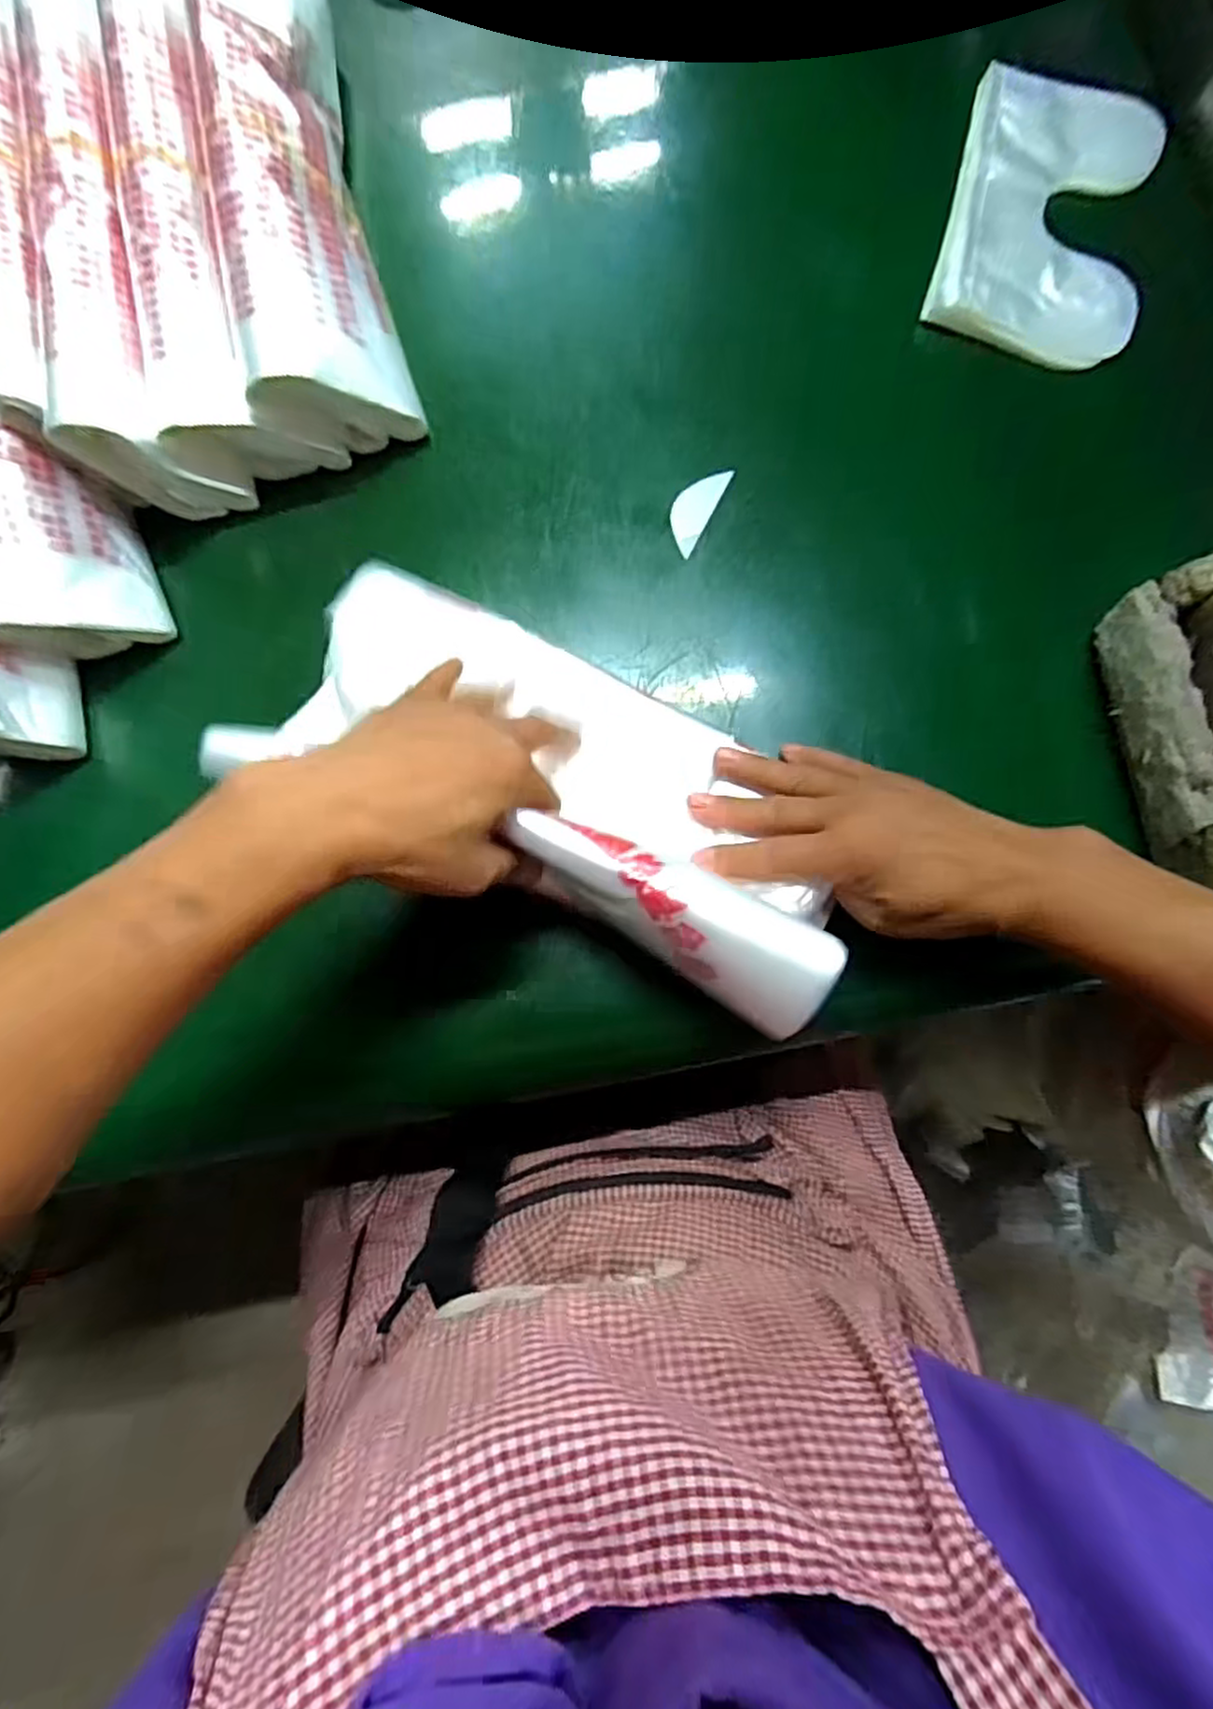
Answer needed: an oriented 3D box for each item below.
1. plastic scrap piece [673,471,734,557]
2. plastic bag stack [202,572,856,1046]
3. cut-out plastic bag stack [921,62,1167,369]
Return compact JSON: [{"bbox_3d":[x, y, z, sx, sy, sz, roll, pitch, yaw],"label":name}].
[{"bbox_3d":[0.051,-0.201,0.424,0.022,0.004,0.055,28,81,4],"label":"plastic scrap piece"},{"bbox_3d":[-0.025,-0.043,0.353,0.299,0.074,0.131,27,81,4],"label":"plastic bag stack"},{"bbox_3d":[0.267,-0.383,0.441,0.116,0.024,0.171,15,80,2],"label":"cut-out plastic bag stack"}]

